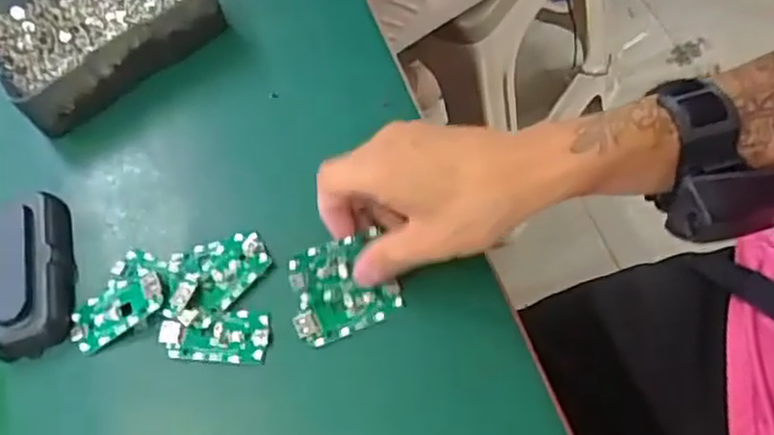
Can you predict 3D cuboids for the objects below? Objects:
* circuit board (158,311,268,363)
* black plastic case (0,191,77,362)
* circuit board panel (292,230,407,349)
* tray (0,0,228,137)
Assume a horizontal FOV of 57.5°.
[{"bbox_3d":[-0.102,0.069,0.416,0.062,0.004,0.030,0,64,9],"label":"circuit board"},{"bbox_3d":[-0.223,0.030,0.438,0.050,0.021,0.103,-18,63,0],"label":"black plastic case"},{"bbox_3d":[-0.027,0.041,0.415,0.063,0.007,0.053,-21,88,-6],"label":"circuit board panel"},{"bbox_3d":[-0.217,-0.149,0.522,0.153,0.039,0.121,-39,65,-11],"label":"tray"}]

